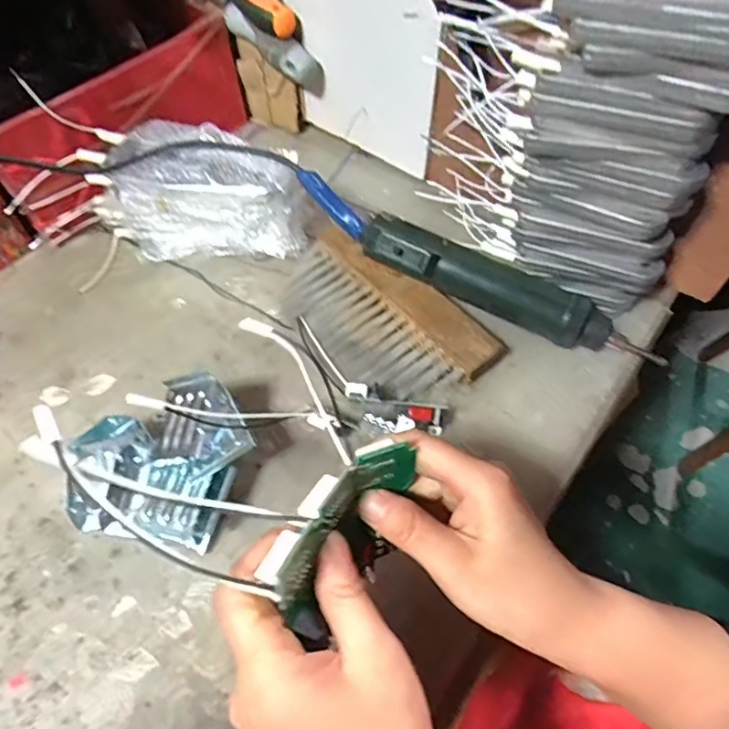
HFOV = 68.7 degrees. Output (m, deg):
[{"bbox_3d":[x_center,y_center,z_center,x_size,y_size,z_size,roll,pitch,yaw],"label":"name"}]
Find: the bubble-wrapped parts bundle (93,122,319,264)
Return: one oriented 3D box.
[{"bbox_3d":[-0.145,-0.151,0.484,0.181,0.096,0.085,13,58,9],"label":"bubble-wrapped parts bundle"}]

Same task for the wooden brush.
[{"bbox_3d":[0.010,-0.038,0.436,0.187,0.022,0.099,35,64,22],"label":"wooden brush"}]

